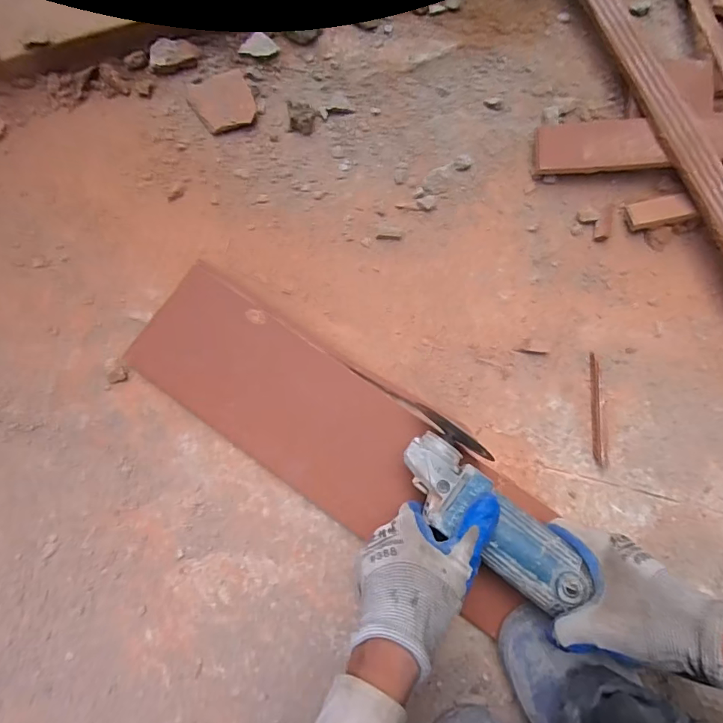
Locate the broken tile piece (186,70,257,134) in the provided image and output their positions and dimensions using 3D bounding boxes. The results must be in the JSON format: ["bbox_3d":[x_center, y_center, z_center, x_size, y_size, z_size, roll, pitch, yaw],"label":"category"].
[{"bbox_3d":[-0.173,-0.321,0.581,0.074,0.010,0.079,-20,80,1],"label":"broken tile piece"}]

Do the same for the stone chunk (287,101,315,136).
[{"bbox_3d":[-0.073,-0.292,0.564,0.029,0.022,0.030,0,81,5],"label":"stone chunk"}]

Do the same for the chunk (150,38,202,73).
[{"bbox_3d":[-0.238,-0.389,0.601,0.060,0.023,0.032,3,82,5],"label":"chunk"}]

